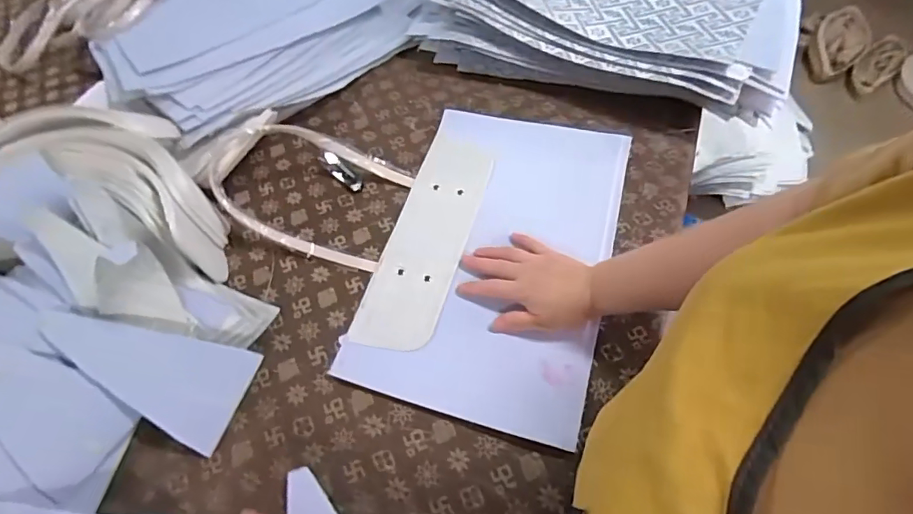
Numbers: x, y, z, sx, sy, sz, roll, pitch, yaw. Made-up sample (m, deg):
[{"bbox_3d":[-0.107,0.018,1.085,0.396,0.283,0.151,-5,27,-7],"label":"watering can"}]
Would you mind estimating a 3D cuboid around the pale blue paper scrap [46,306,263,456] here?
[{"bbox_3d":[-0.329,0.111,0.512,0.216,0.037,0.104,25,61,-8],"label":"pale blue paper scrap"}]

